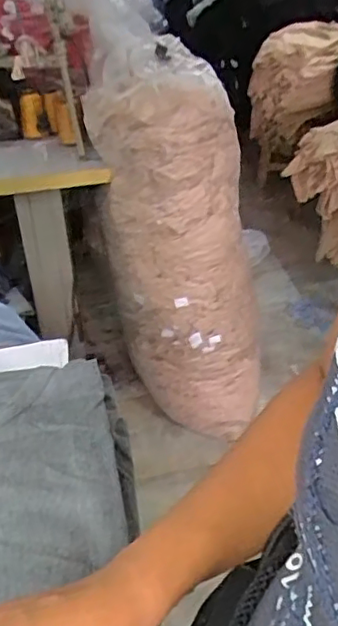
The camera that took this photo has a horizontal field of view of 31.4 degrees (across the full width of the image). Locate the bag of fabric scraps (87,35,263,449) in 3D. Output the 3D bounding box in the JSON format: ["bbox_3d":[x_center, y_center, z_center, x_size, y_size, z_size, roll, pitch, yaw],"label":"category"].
[{"bbox_3d":[0.035,-0.174,1.642,0.392,0.988,0.427,-3,37,0],"label":"bag of fabric scraps"}]

